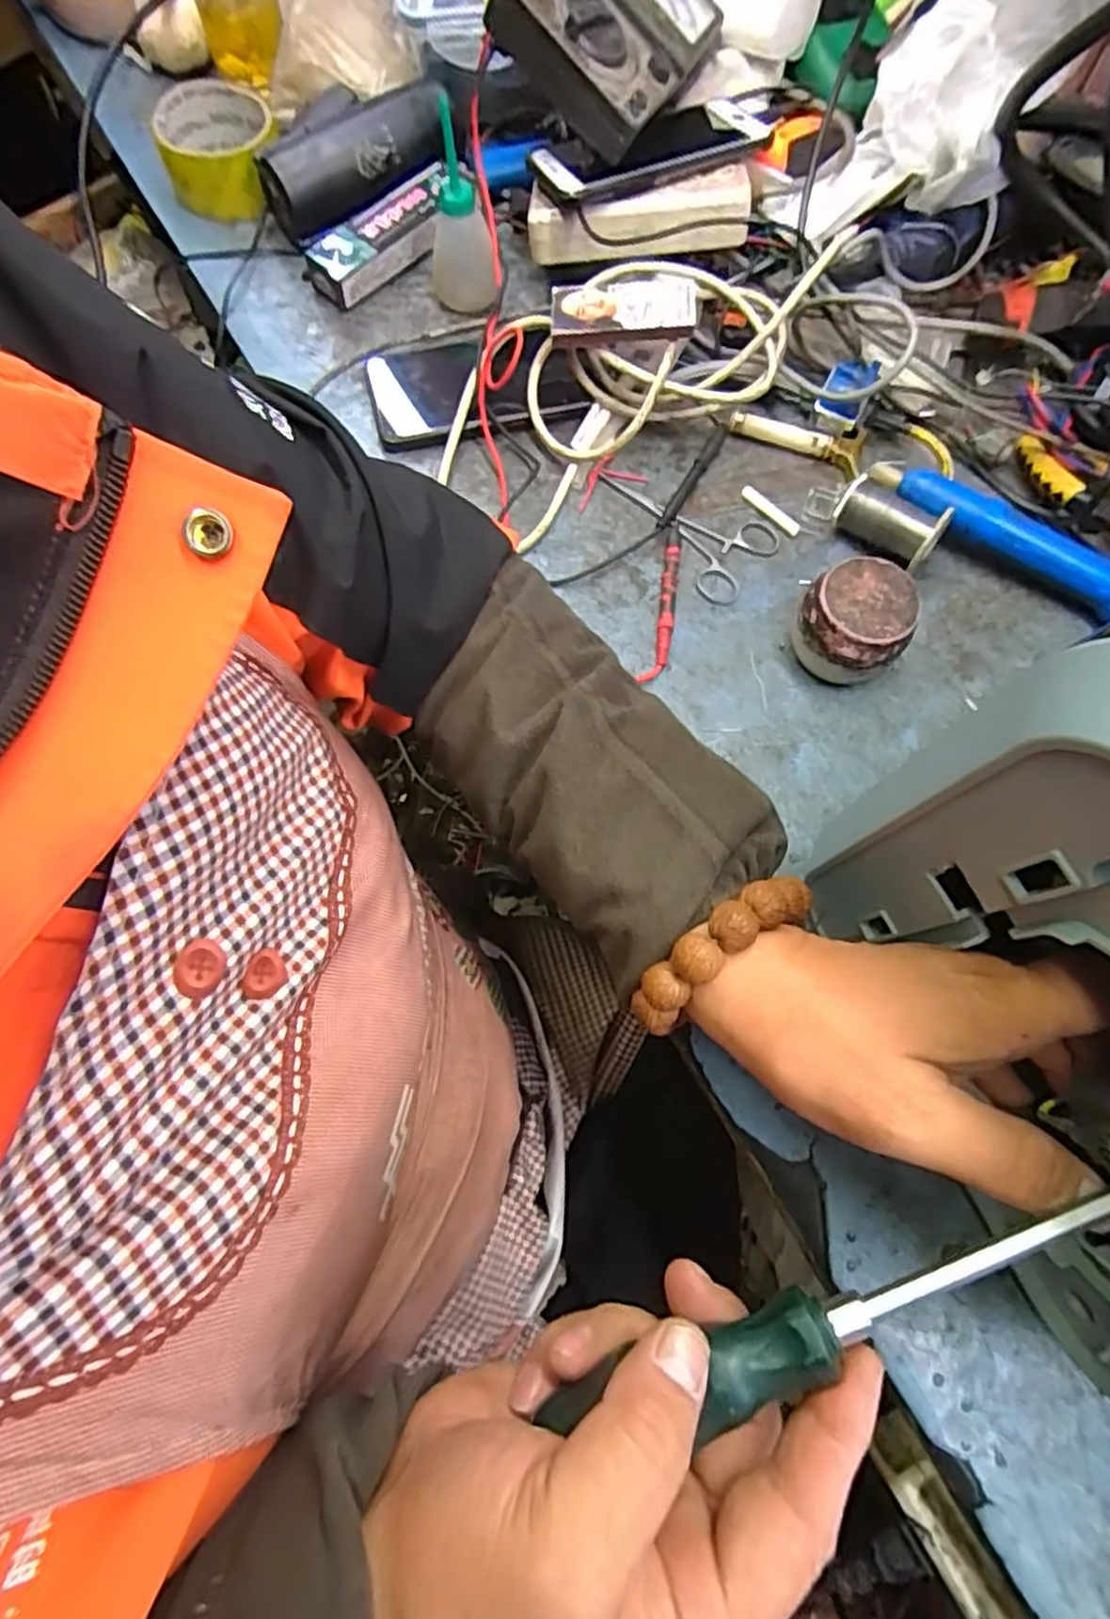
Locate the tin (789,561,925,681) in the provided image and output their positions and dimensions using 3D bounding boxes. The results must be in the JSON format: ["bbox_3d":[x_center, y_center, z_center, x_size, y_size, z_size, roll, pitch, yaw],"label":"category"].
[{"bbox_3d":[0.171,-0.105,0.420,0.059,0.056,0.061,0,72,-1],"label":"tin"}]

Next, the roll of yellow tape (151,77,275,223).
[{"bbox_3d":[-0.252,-0.496,0.543,0.085,0.043,0.098,-11,72,-5],"label":"roll of yellow tape"}]

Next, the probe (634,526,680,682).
[{"bbox_3d":[0.071,-0.130,0.450,0.013,0.010,0.108,12,72,2],"label":"probe"}]

